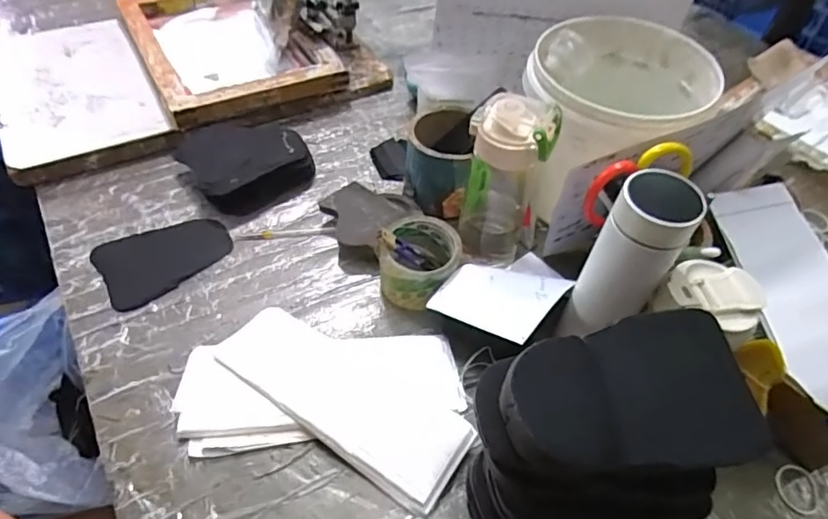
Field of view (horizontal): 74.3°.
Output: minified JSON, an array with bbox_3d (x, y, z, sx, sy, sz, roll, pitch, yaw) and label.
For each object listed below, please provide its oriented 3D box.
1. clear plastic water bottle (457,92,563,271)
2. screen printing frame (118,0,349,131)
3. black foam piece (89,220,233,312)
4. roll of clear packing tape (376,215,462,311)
[{"bbox_3d":[0.099,-0.080,0.601,0.086,0.215,0.067,14,50,9],"label":"clear plastic water bottle"},{"bbox_3d":[-0.307,-0.349,0.887,0.262,0.045,0.351,-23,57,-23],"label":"screen printing frame"},{"bbox_3d":[-0.297,-0.005,0.653,0.145,0.005,0.099,-28,56,-24],"label":"black foam piece"},{"bbox_3d":[0.006,0.001,0.628,0.092,0.065,0.099,10,50,5],"label":"roll of clear packing tape"}]

